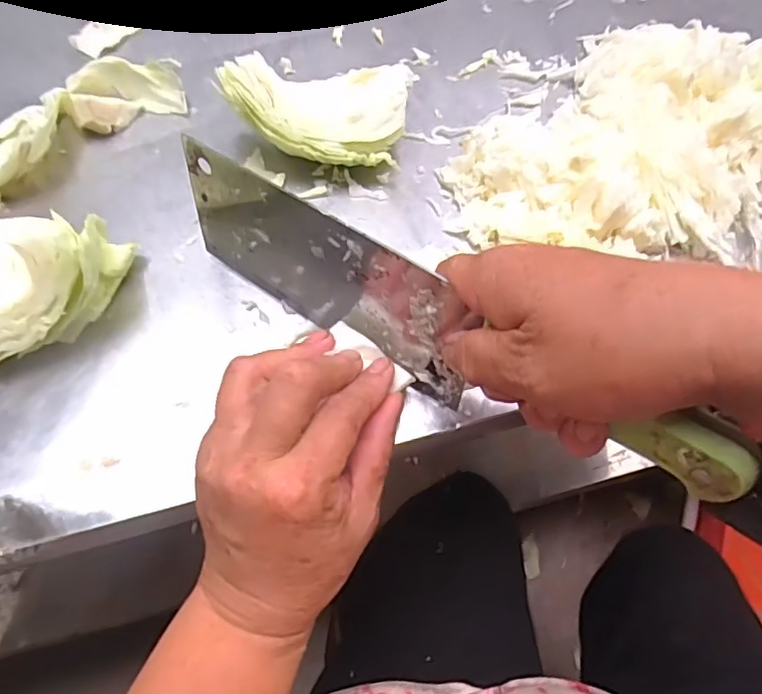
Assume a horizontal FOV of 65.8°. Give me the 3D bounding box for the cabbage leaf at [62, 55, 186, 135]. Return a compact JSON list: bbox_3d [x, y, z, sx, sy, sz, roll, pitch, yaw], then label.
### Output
[{"bbox_3d":[-0.187,-0.190,0.431,0.082,0.029,0.059,-24,61,-12],"label":"cabbage leaf"}]

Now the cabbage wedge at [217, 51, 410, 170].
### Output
[{"bbox_3d":[-0.037,-0.147,0.379,0.117,0.061,0.069,-10,59,-4],"label":"cabbage wedge"}]

